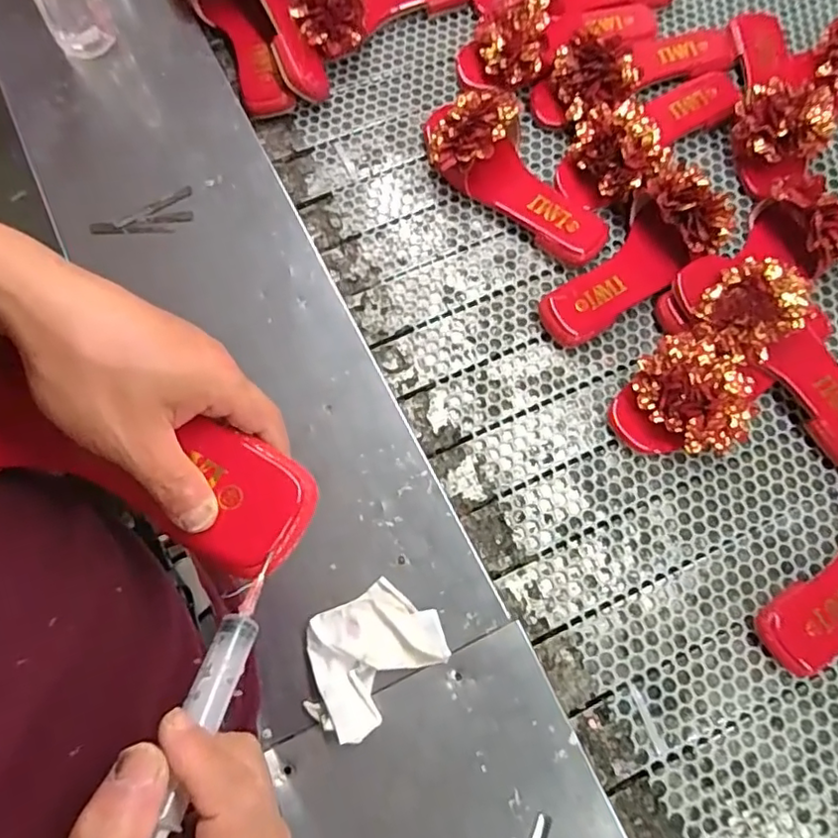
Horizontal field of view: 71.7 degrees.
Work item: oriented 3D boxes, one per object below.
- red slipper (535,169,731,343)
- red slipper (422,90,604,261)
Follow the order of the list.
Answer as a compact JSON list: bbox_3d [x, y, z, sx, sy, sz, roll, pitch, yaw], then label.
[{"bbox_3d":[0.220,-0.161,0.601,0.208,0.074,0.088,-40,77,-11],"label":"red slipper"},{"bbox_3d":[0.107,-0.277,0.638,0.251,0.068,0.108,36,77,10],"label":"red slipper"}]

